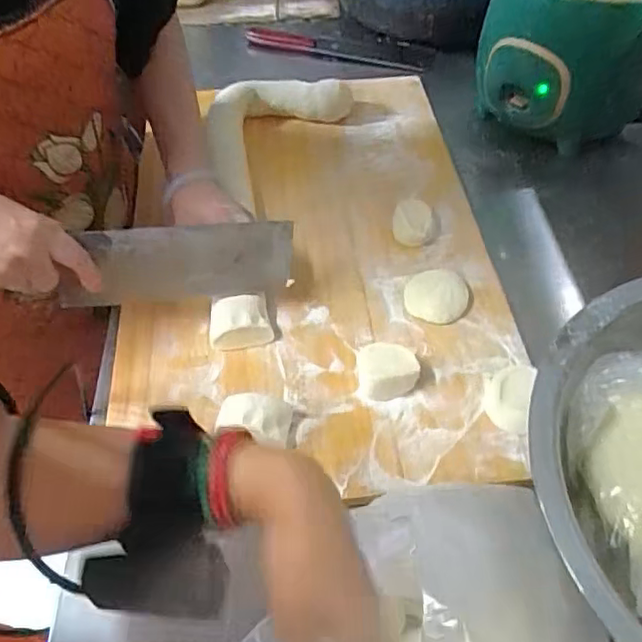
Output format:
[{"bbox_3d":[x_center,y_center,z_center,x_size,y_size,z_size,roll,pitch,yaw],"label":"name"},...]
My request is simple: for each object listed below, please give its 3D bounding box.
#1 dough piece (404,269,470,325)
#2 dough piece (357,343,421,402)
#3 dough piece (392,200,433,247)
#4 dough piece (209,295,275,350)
[{"bbox_3d":[0.123,-0.026,0.644,0.064,0.015,0.061,0,52,1],"label":"dough piece"},{"bbox_3d":[0.063,0.044,0.569,0.059,0.033,0.056,2,52,3],"label":"dough piece"},{"bbox_3d":[0.106,-0.115,0.706,0.042,0.030,0.052,1,52,2],"label":"dough piece"},{"bbox_3d":[-0.082,0.002,0.614,0.061,0.034,0.044,-9,52,-6],"label":"dough piece"}]

